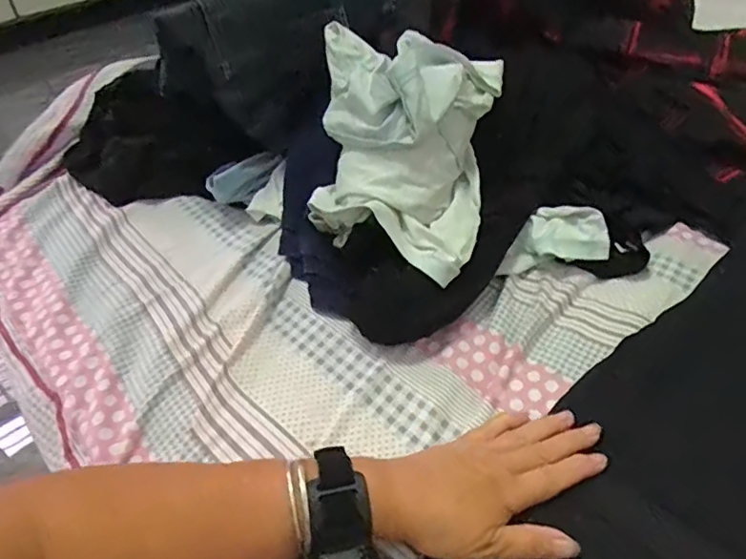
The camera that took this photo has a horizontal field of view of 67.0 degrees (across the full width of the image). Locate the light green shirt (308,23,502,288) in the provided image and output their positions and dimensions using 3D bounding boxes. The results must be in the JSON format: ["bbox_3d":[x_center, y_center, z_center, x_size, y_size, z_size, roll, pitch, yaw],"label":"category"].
[{"bbox_3d":[0.025,-0.128,0.522,0.161,0.133,0.222,7,43,12],"label":"light green shirt"}]

